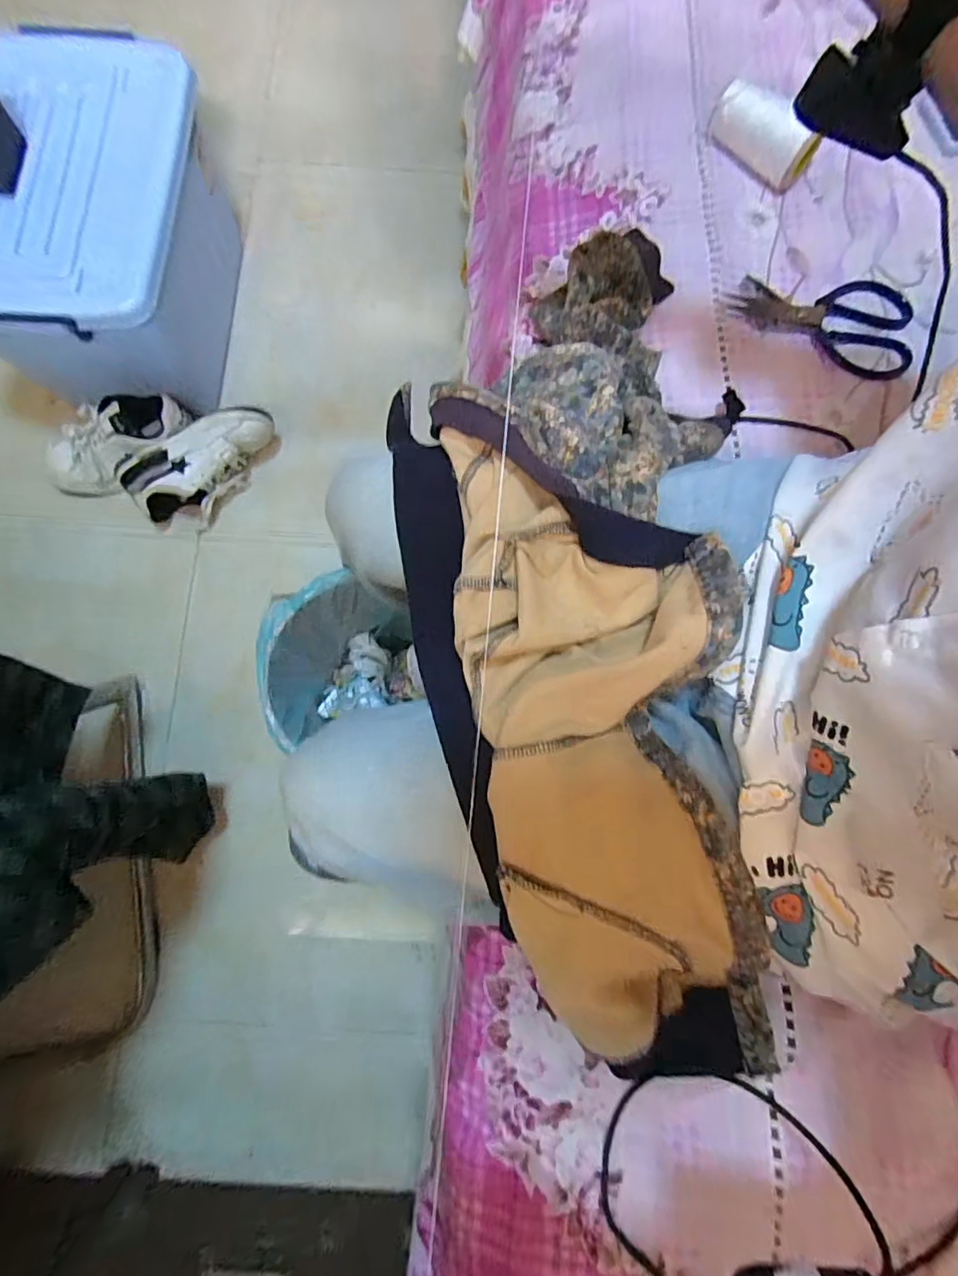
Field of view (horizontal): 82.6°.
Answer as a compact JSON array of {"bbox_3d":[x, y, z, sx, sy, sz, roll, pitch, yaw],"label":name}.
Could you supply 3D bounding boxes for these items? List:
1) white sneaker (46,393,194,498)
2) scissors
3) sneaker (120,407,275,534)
[{"bbox_3d":[-0.632,-0.338,0.950,0.258,0.095,0.100,-30,80,-7],"label":"white sneaker"},{"bbox_3d":[0.362,-0.340,0.566,0.185,0.013,0.114,24,79,4],"label":"scissors"},{"bbox_3d":[-0.472,-0.295,0.952,0.267,0.107,0.124,-31,80,-7],"label":"sneaker"}]

